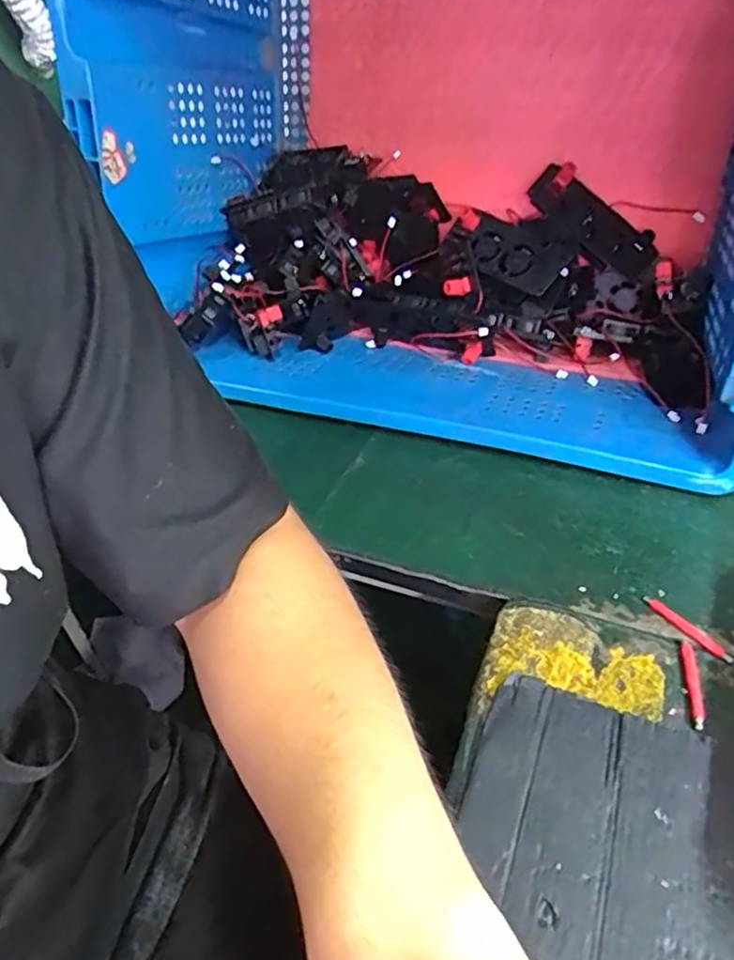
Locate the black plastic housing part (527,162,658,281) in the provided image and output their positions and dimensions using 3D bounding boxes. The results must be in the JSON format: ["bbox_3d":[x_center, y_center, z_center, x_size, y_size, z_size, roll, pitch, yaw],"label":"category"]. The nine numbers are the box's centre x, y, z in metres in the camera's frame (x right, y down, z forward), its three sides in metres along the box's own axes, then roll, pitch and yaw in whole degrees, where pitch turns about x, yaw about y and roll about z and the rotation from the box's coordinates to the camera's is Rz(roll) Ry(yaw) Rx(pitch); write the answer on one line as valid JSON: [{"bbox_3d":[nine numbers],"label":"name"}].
[{"bbox_3d":[0.237,-0.270,0.689,0.147,0.048,0.045,42,46,2],"label":"black plastic housing part"}]

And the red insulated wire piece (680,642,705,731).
[{"bbox_3d":[0.178,0.110,0.359,0.007,0.004,0.057,8,37,13],"label":"red insulated wire piece"}]

